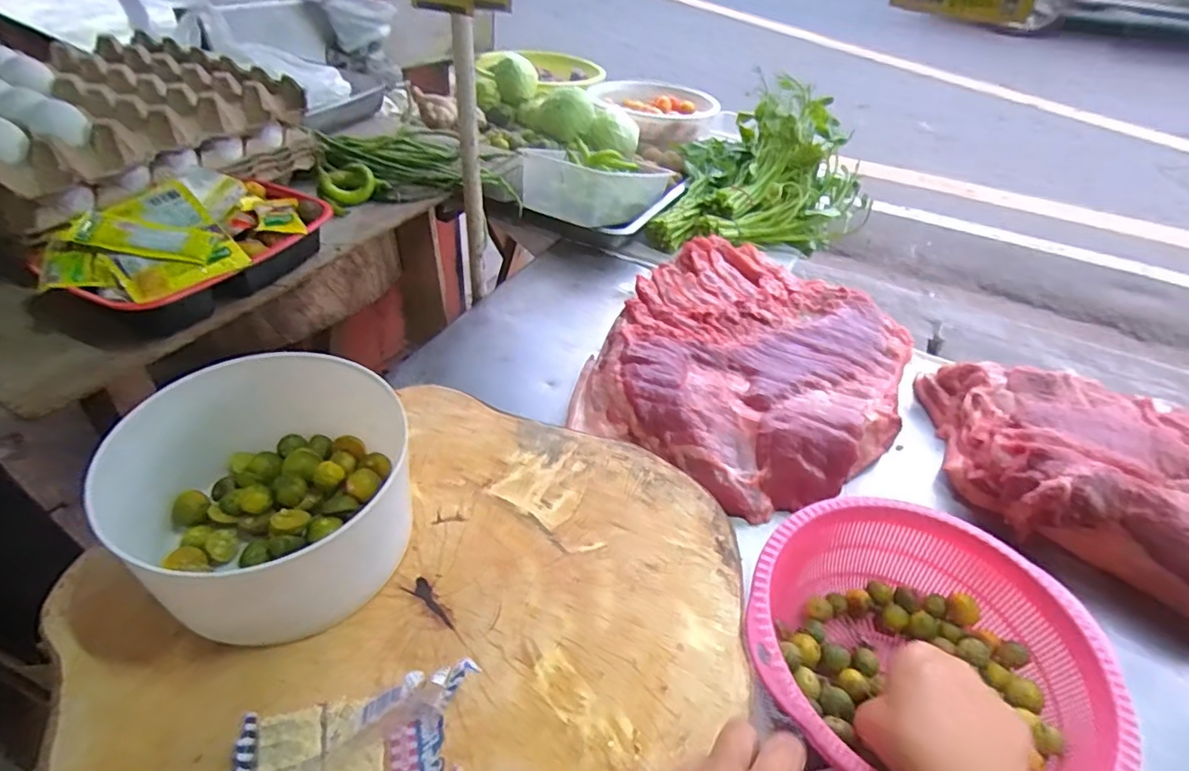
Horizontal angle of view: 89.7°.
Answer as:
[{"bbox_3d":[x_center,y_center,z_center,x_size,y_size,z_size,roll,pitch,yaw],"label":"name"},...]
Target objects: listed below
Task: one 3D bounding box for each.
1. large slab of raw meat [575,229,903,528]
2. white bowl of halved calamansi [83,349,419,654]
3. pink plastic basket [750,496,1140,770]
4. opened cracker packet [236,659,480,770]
[{"bbox_3d":[0.181,-0.029,0.691,0.317,0.064,0.362,25,45,18],"label":"large slab of raw meat"},{"bbox_3d":[-0.203,0.072,0.384,0.163,0.096,0.149,21,44,15],"label":"white bowl of halved calamansi"},{"bbox_3d":[0.228,0.197,0.443,0.232,0.085,0.219,10,42,3],"label":"pink plastic basket"},{"bbox_3d":[-0.126,0.190,0.311,0.120,0.042,0.065,-3,43,-11],"label":"opened cracker packet"}]

